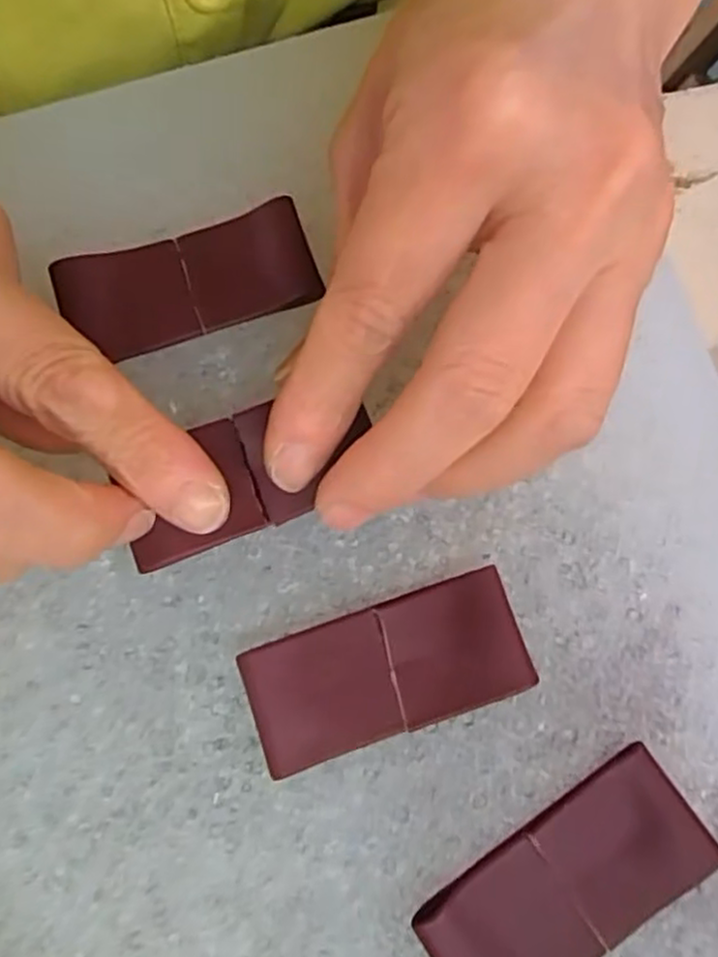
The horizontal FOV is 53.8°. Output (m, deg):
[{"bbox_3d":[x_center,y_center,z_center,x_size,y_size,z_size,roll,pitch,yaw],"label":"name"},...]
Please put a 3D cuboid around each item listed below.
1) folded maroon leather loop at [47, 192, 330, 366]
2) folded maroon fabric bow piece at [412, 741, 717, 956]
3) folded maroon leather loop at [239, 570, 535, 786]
[{"bbox_3d":[-0.041,-0.047,0.173,0.059,0.007,0.028,-20,78,-4],"label":"folded maroon leather loop"},{"bbox_3d":[0.043,0.085,0.147,0.060,0.007,0.028,-35,79,-7],"label":"folded maroon fabric bow piece"},{"bbox_3d":[0.006,0.042,0.155,0.059,0.006,0.027,-19,78,-3],"label":"folded maroon leather loop"}]

